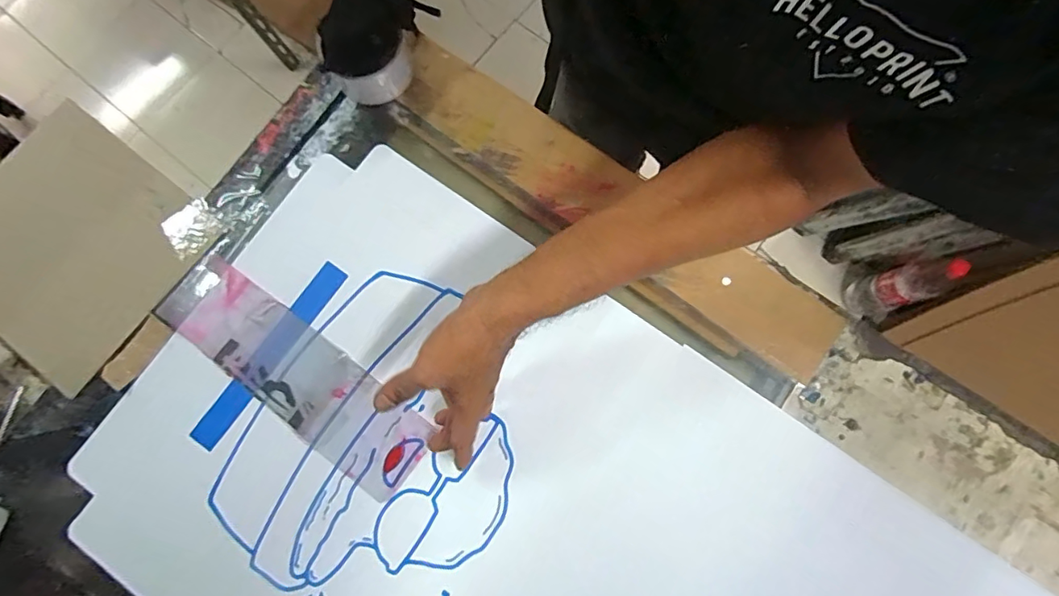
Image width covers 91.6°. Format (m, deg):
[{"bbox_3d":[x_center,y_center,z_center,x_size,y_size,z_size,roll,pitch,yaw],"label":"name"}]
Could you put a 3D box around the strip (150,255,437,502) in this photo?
[{"bbox_3d":[-0.220,0.070,0.482,0.282,0.007,0.080,37,81,6],"label":"strip"}]

